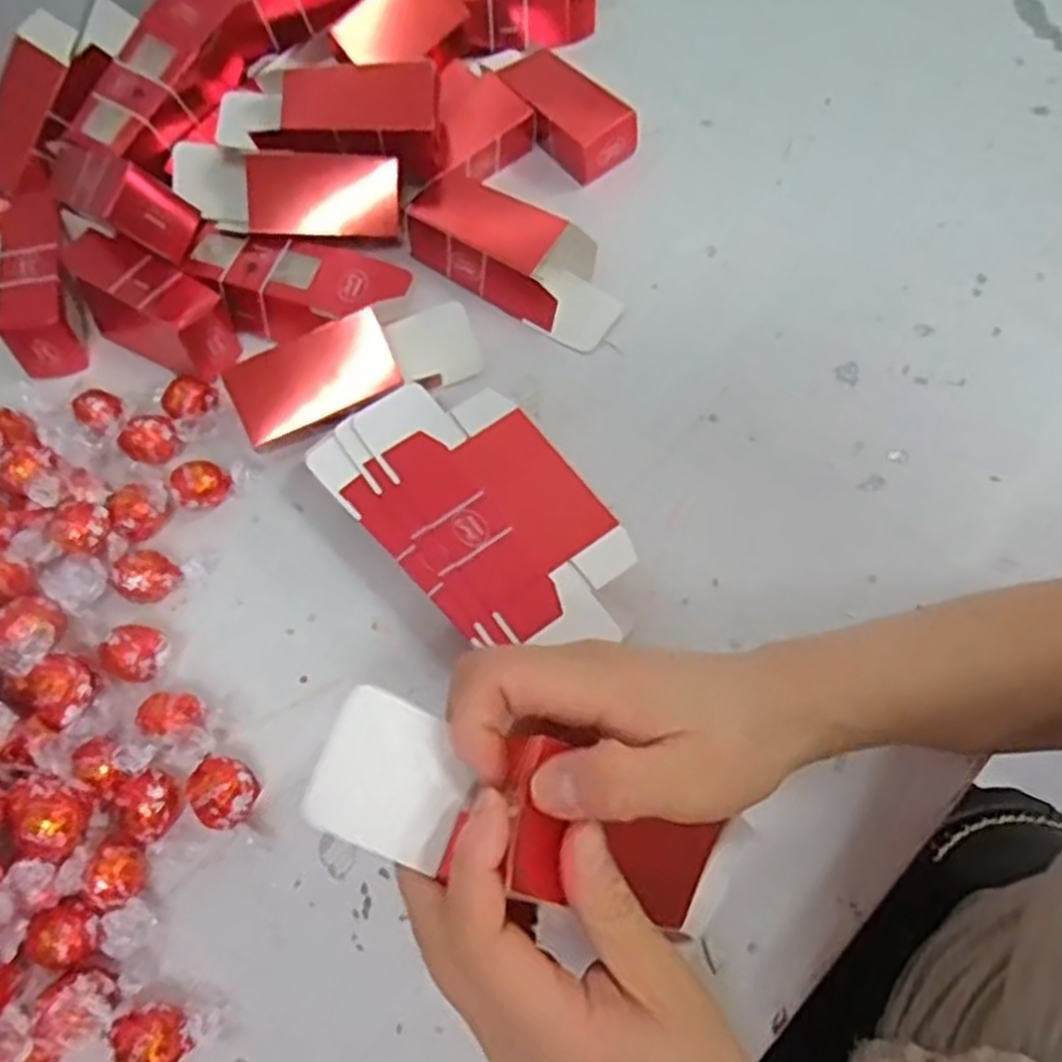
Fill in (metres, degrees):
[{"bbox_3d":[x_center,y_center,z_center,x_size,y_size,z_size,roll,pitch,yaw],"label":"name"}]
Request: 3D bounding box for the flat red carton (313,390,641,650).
[{"bbox_3d":[-0.027,-0.013,0.411,0.101,0.004,0.171,-41,70,-12],"label":"flat red carton"}]

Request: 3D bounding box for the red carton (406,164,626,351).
[{"bbox_3d":[-0.009,-0.171,0.488,0.139,0.033,0.055,33,72,14],"label":"red carton"}]

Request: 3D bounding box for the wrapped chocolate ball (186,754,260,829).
[{"bbox_3d":[-0.145,0.124,0.376,0.031,0.023,0.029,-1,67,1],"label":"wrapped chocolate ball"}]

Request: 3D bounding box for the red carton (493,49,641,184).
[{"bbox_3d":[0.024,-0.278,0.528,0.047,0.033,0.091,-38,71,-13],"label":"red carton"}]

